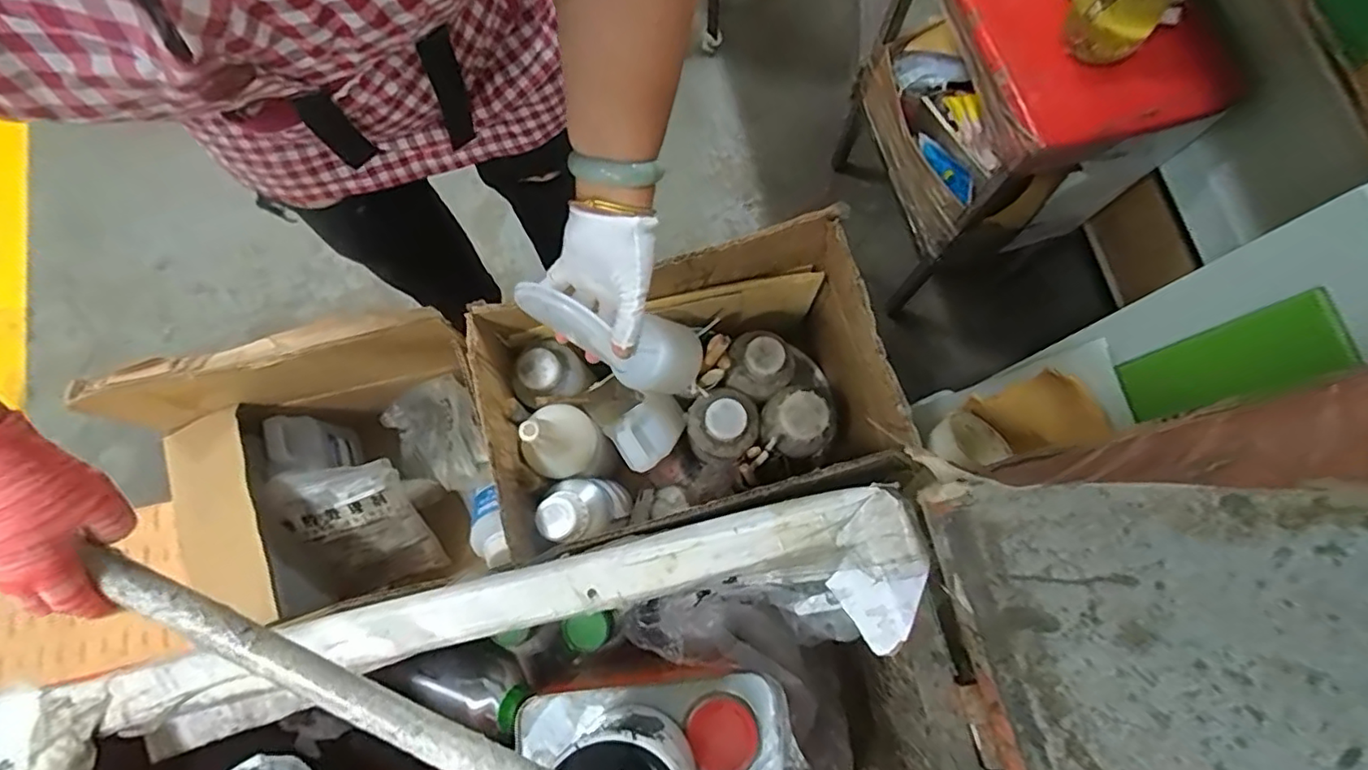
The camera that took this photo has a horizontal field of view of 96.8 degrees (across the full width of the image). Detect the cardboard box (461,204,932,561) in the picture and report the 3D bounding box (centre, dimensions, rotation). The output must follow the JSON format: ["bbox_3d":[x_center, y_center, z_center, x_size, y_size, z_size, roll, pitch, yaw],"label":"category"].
[{"bbox_3d":[0.010,0.023,0.792,0.451,0.322,0.279,-18,77,-3],"label":"cardboard box"}]

